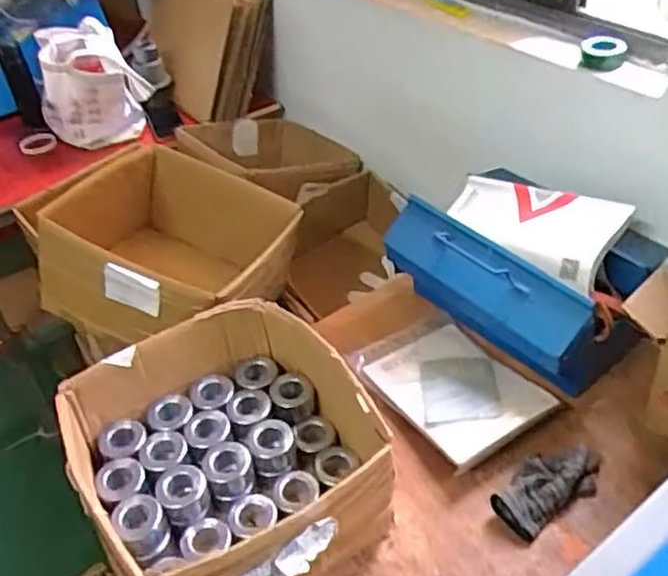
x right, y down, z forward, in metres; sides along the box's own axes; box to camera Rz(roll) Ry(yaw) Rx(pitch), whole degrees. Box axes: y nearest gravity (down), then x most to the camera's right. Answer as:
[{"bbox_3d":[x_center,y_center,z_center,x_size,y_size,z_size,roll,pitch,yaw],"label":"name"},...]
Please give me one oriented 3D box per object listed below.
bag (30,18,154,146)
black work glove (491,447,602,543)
[{"bbox_3d":[-0.562,-0.454,1.653,0.225,0.242,0.136,11,43,19],"label":"bag"},{"bbox_3d":[0.280,0.256,0.935,0.159,0.043,0.081,-26,44,-22],"label":"black work glove"}]

